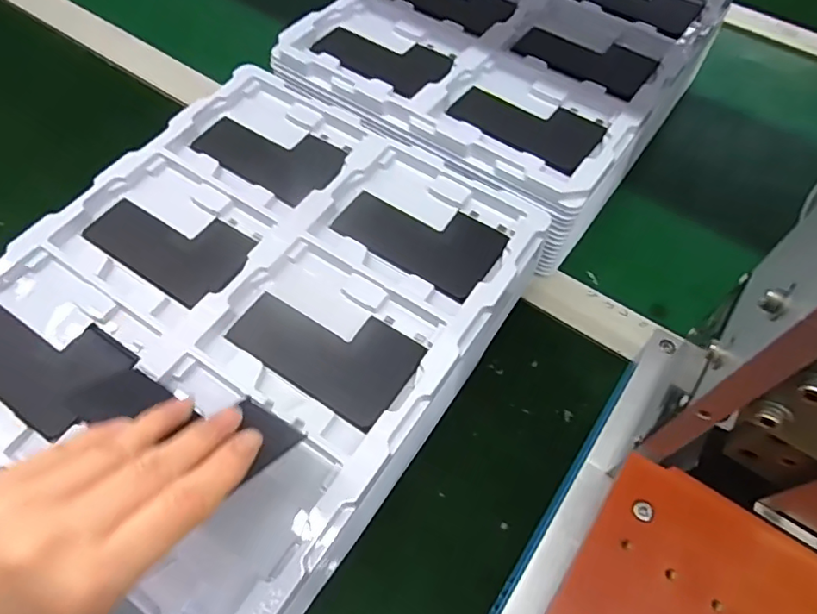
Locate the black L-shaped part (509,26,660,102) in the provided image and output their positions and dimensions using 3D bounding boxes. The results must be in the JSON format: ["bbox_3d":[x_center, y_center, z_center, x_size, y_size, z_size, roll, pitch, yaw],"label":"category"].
[{"bbox_3d":[0.148,-0.207,0.459,0.107,0.011,0.067,34,65,17],"label":"black L-shaped part"}]

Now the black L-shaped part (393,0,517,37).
[{"bbox_3d":[0.041,-0.276,0.498,0.109,0.007,0.067,35,65,18],"label":"black L-shaped part"}]

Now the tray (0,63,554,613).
[{"bbox_3d":[-0.096,-0.002,0.374,0.285,0.076,0.310,30,64,16],"label":"tray"}]

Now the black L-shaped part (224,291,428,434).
[{"bbox_3d":[-0.050,0.021,0.330,0.107,0.008,0.059,31,67,15],"label":"black L-shaped part"}]

